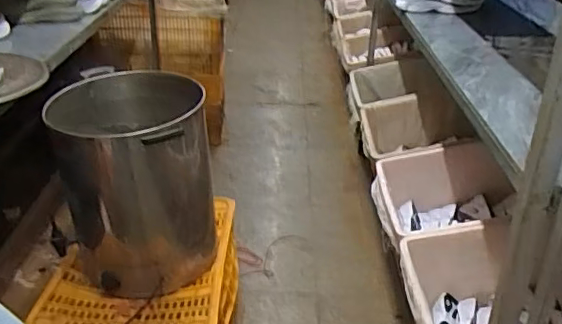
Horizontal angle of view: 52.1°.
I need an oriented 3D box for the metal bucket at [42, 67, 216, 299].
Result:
[{"bbox_3d":[-0.390,0.058,1.574,0.382,0.508,0.413,-4,28,-9],"label":"metal bucket"}]

